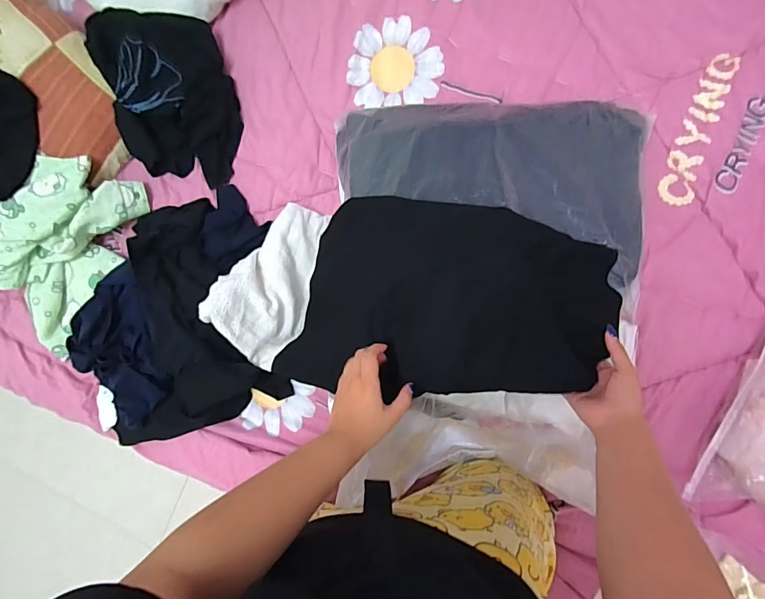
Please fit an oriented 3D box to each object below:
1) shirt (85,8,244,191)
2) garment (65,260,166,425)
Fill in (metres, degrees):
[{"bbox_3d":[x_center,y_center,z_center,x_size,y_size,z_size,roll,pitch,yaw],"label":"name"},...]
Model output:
[{"bbox_3d":[-0.379,-0.360,0.744,0.206,0.096,0.318,-16,84,7],"label":"shirt"},{"bbox_3d":[-0.448,0.084,0.697,0.150,0.048,0.273,-5,99,8],"label":"garment"}]

